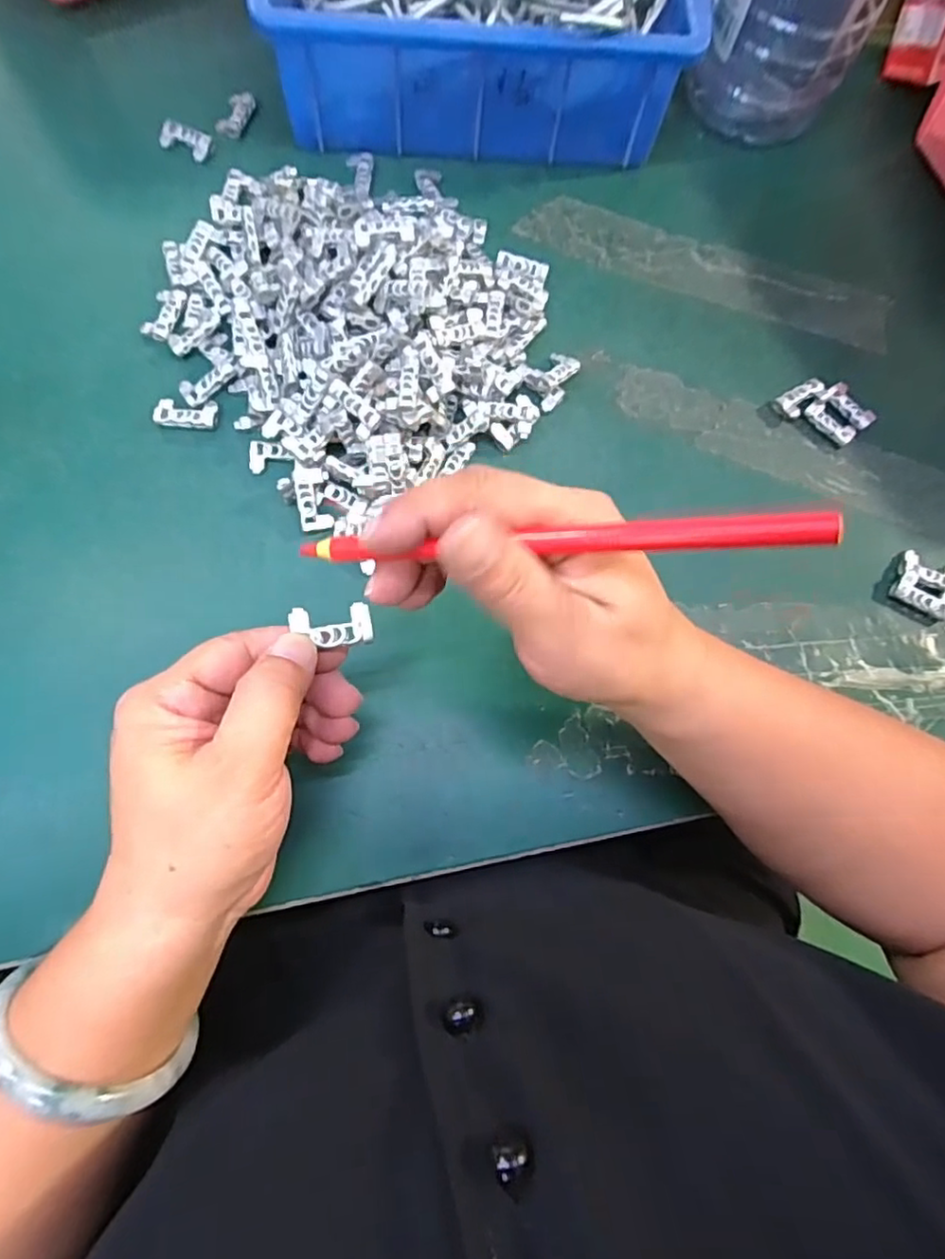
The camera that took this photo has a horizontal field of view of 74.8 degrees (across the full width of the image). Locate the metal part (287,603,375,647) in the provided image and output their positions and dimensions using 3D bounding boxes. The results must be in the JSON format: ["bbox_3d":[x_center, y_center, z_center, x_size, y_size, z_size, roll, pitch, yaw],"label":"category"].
[{"bbox_3d":[-0.053,-0.002,0.232,0.030,0.004,0.016,4,70,-11],"label":"metal part"}]

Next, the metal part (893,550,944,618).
[{"bbox_3d":[0.243,-0.023,0.329,0.032,0.007,0.030,27,74,2],"label":"metal part"}]

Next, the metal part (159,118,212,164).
[{"bbox_3d":[-0.172,-0.293,0.369,0.031,0.008,0.016,26,74,2],"label":"metal part"}]

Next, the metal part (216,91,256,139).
[{"bbox_3d":[-0.144,-0.315,0.377,0.017,0.007,0.033,19,74,0],"label":"metal part"}]

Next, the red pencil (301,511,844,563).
[{"bbox_3d":[0.020,-0.027,0.192,0.161,0.014,0.011,0,69,18],"label":"red pencil"}]

